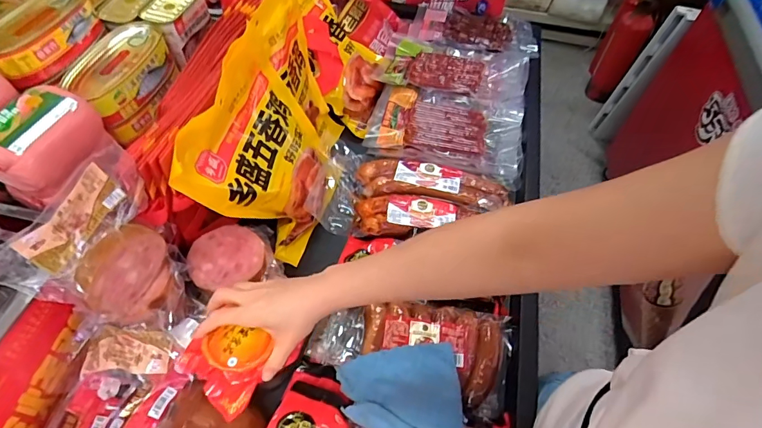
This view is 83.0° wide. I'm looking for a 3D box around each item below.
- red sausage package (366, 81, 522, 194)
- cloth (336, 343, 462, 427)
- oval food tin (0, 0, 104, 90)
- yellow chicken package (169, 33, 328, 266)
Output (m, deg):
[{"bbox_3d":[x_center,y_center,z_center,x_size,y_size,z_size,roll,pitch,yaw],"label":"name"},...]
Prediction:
[{"bbox_3d":[0.113,-0.154,0.766,0.263,0.028,0.149,9,56,4],"label":"red sausage package"},{"bbox_3d":[0.020,0.207,0.474,0.136,0.025,0.135,-10,30,3],"label":"cloth"},{"bbox_3d":[-0.377,-0.200,0.480,0.066,0.043,0.139,15,57,8],"label":"oval food tin"},{"bbox_3d":[-0.153,-0.083,0.587,0.065,0.251,0.217,-3,63,35],"label":"yellow chicken package"}]

